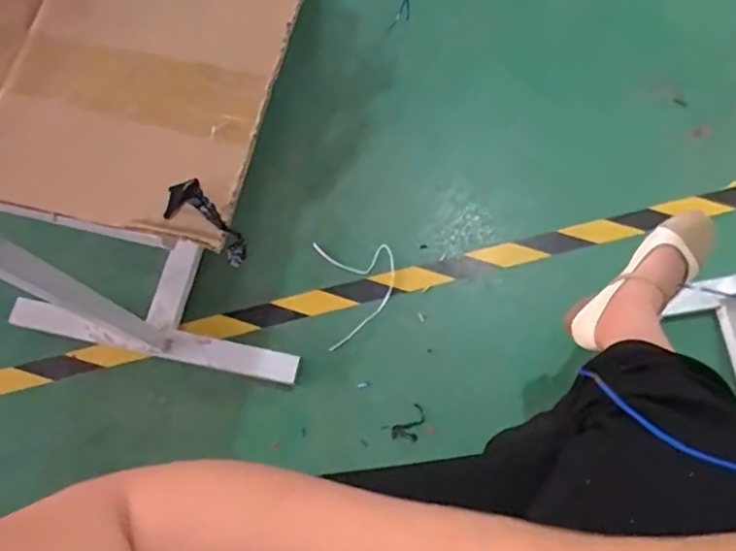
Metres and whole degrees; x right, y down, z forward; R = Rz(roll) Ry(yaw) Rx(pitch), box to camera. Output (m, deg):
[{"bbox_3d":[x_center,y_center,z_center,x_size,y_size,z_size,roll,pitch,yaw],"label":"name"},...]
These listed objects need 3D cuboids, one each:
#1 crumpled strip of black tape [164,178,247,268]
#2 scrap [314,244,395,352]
[{"bbox_3d":[-0.118,-0.036,0.451,0.032,0.007,0.072,-45,102,-10],"label":"crumpled strip of black tape"},{"bbox_3d":[-0.014,0.024,1.084,0.137,0.012,0.192,-12,74,-2],"label":"scrap"}]

